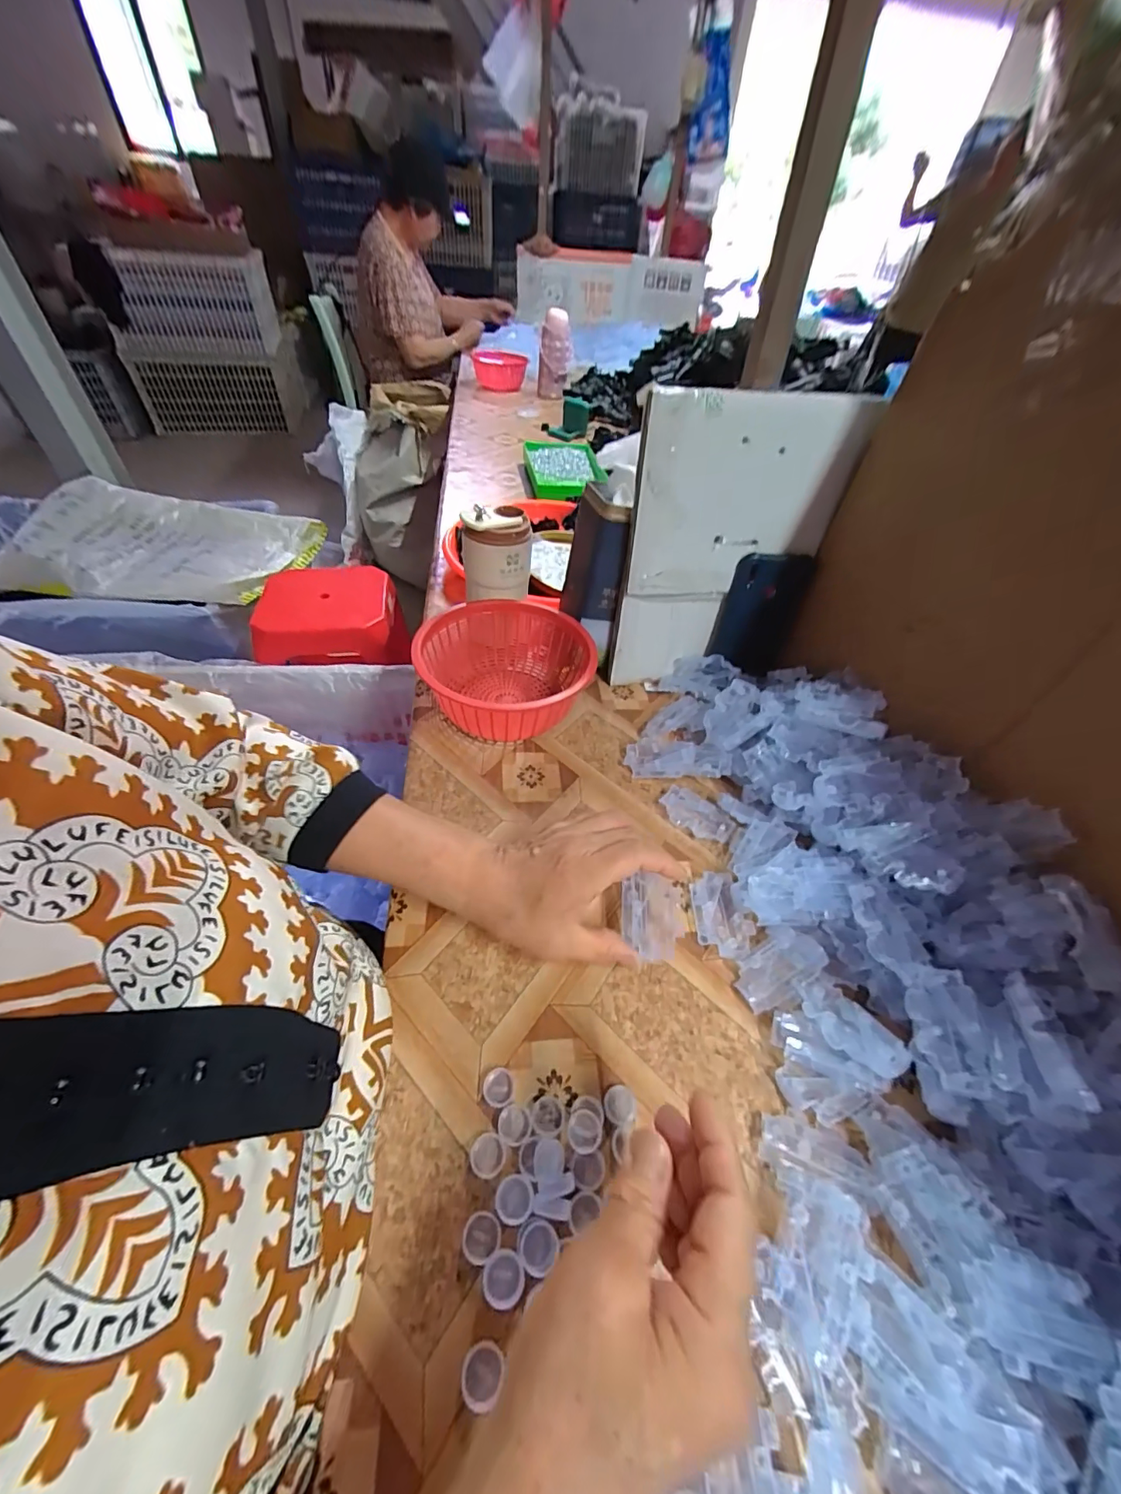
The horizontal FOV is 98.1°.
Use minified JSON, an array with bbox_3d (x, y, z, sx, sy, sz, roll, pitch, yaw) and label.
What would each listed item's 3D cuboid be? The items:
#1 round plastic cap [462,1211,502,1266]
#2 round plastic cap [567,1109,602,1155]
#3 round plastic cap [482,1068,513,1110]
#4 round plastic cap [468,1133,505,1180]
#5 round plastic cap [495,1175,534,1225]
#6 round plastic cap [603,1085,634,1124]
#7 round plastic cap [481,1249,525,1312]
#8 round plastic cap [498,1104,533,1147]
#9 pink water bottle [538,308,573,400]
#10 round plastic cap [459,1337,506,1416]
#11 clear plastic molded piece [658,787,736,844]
[{"bbox_3d":[-0.042,0.262,0.260,0.020,0.005,0.020,1,50,-2],"label":"round plastic cap"},{"bbox_3d":[0.014,0.232,0.293,0.020,0.009,0.021,1,50,-2],"label":"round plastic cap"},{"bbox_3d":[-0.039,0.215,0.307,0.019,0.005,0.020,1,50,-2],"label":"round plastic cap"},{"bbox_3d":[-0.042,0.238,0.284,0.021,0.006,0.020,1,50,-2],"label":"round plastic cap"},{"bbox_3d":[-0.025,0.250,0.269,0.020,0.006,0.020,1,50,-2],"label":"round plastic cap"},{"bbox_3d":[0.037,0.225,0.306,0.019,0.006,0.019,1,50,-2],"label":"round plastic cap"},{"bbox_3d":[-0.029,0.271,0.248,0.022,0.009,0.019,-21,54,-19],"label":"round plastic cap"},{"bbox_3d":[-0.028,0.229,0.295,0.019,0.004,0.020,1,50,-2],"label":"round plastic cap"},{"bbox_3d":[-0.018,-1.210,1.489,0.101,0.183,0.110,2,50,-1],"label":"pink water bottle"},{"bbox_3d":[-0.037,0.296,0.229,0.019,0.004,0.021,4,50,0],"label":"round plastic cap"},{"bbox_3d":[0.128,0.063,0.460,0.069,0.012,0.034,38,58,25],"label":"clear plastic molded piece"}]

